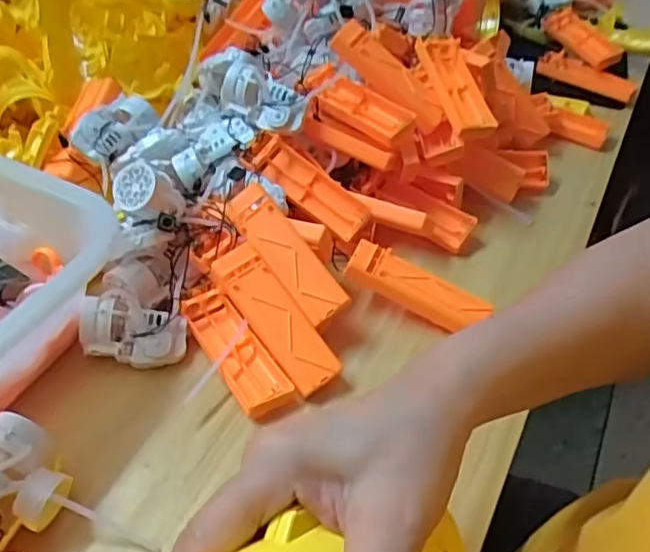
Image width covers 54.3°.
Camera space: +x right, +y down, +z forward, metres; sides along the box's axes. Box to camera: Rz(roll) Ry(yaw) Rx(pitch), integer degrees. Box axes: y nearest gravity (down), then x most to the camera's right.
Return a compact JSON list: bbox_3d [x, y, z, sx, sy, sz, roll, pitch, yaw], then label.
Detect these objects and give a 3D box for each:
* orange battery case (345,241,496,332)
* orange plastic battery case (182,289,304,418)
[{"bbox_3d":[0.067,0.009,0.457,0.104,0.019,0.029,27,47,-1],"label":"orange battery case"},{"bbox_3d":[-0.059,0.048,0.422,0.034,0.017,0.104,-25,51,-25],"label":"orange plastic battery case"}]

